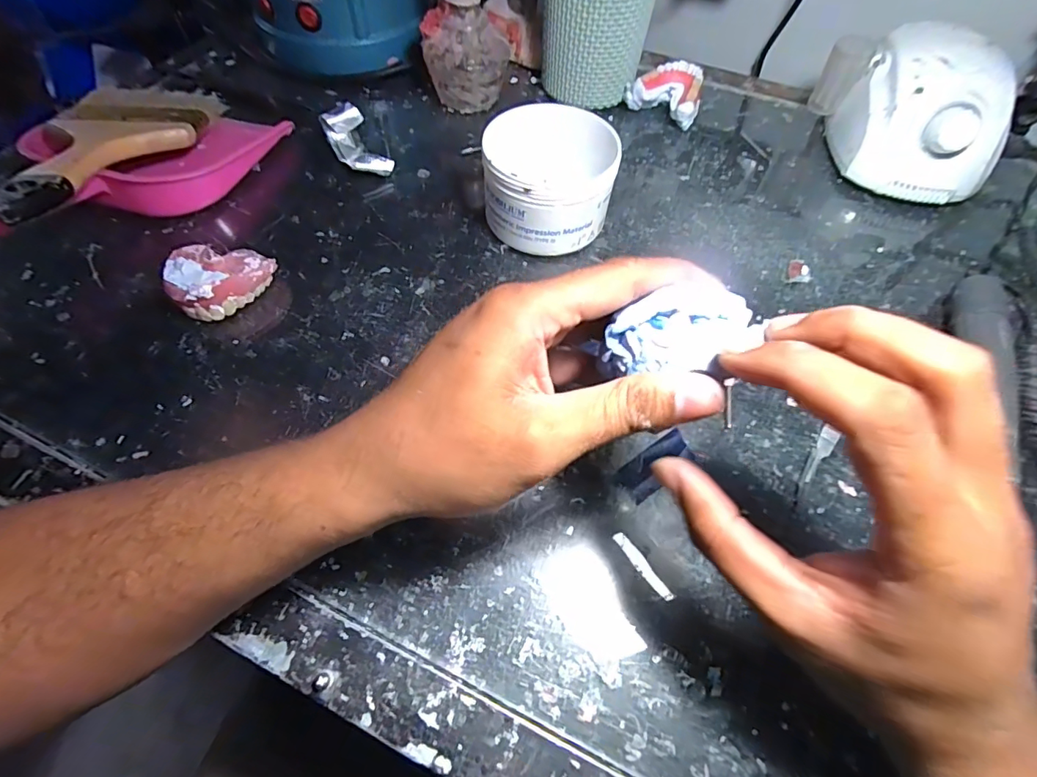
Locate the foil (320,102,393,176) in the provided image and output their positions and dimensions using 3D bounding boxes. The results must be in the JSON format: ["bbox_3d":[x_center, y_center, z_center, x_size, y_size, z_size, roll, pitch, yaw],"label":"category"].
[{"bbox_3d":[-0.130,-0.196,0.390,0.032,0.027,0.064,-28,64,-18],"label":"foil"}]

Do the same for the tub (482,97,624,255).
[{"bbox_3d":[0.022,-0.143,0.340,0.084,0.070,0.084,1,59,-1],"label":"tub"}]

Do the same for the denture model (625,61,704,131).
[{"bbox_3d":[0.131,-0.266,0.441,0.065,0.034,0.056,13,59,6],"label":"denture model"}]

